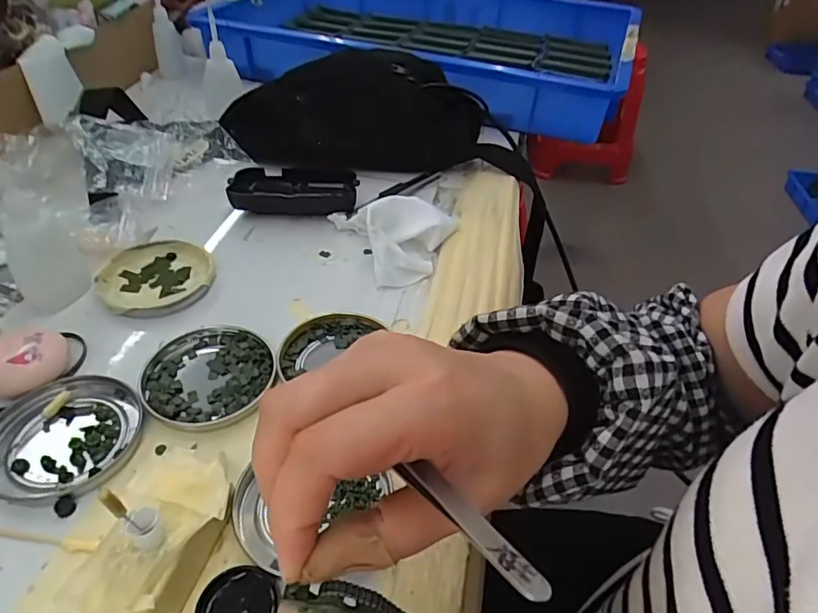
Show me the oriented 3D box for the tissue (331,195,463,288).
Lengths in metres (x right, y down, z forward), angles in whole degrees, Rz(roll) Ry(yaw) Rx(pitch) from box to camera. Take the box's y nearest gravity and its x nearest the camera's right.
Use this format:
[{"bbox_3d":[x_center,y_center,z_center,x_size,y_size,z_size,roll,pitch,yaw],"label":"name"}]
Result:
[{"bbox_3d":[-0.010,-0.056,0.434,0.101,0.035,0.084,-1,42,-4],"label":"tissue"}]

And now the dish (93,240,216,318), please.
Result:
[{"bbox_3d":[-0.189,-0.022,0.403,0.078,0.012,0.075,2,42,-1],"label":"dish"}]

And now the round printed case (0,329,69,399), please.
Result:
[{"bbox_3d":[-0.235,0.034,0.324,0.048,0.022,0.039,-3,42,-7],"label":"round printed case"}]

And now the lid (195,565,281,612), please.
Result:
[{"bbox_3d":[-0.077,0.135,0.240,0.033,0.005,0.036,3,43,-2],"label":"lid"}]

